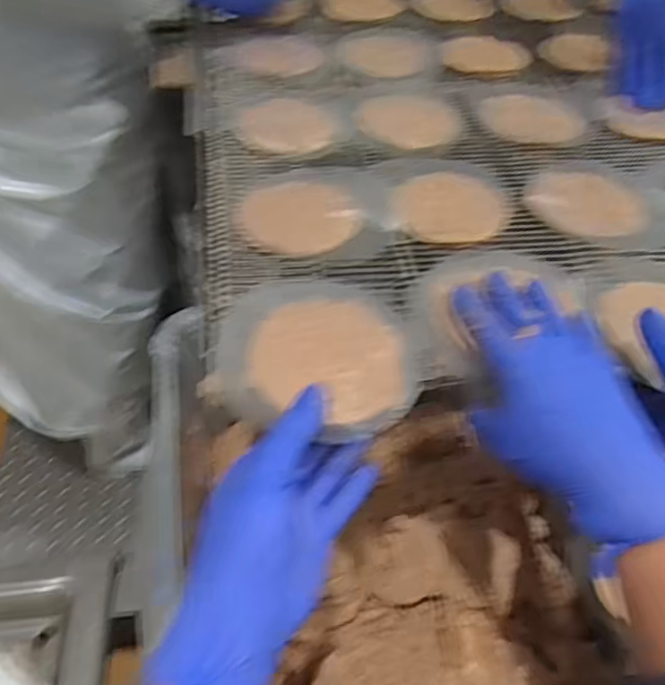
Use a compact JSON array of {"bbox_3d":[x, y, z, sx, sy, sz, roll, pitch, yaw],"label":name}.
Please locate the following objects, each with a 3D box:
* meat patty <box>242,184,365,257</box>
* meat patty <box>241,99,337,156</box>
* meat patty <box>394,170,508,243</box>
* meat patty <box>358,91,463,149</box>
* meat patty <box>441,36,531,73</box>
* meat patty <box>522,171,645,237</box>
[{"bbox_3d":[-0.023,-0.095,0.471,0.086,0.015,0.074,-1,44,-3],"label":"meat patty"},{"bbox_3d":[-0.041,-0.197,0.560,0.076,0.008,0.097,-7,45,-10],"label":"meat patty"},{"bbox_3d":[0.092,-0.107,0.490,0.082,0.012,0.084,10,45,8],"label":"meat patty"},{"bbox_3d":[0.070,-0.208,0.578,0.091,0.013,0.082,6,45,4],"label":"meat patty"},{"bbox_3d":[0.164,-0.307,0.666,0.091,0.015,0.067,10,45,8],"label":"meat patty"},{"bbox_3d":[0.209,-0.115,0.507,0.089,0.007,0.084,1,44,-1],"label":"meat patty"}]

